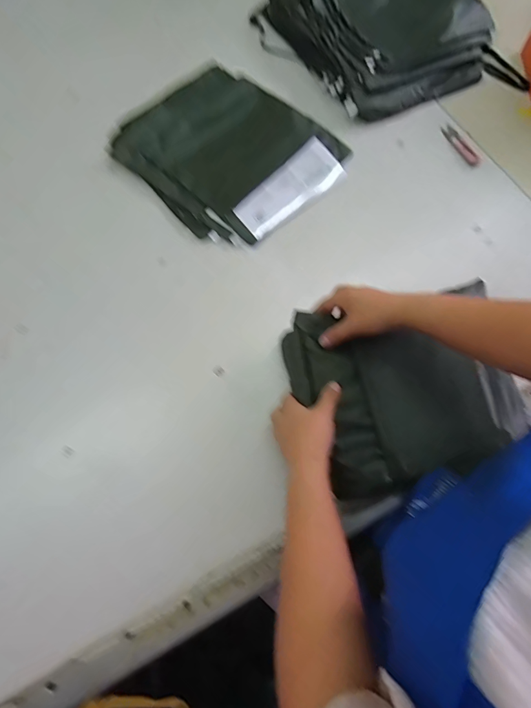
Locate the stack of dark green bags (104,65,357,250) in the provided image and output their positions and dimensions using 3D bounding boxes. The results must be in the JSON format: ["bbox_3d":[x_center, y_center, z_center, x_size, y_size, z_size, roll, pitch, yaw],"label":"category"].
[{"bbox_3d":[-0.072,-0.377,0.682,0.302,0.019,0.371,-42,76,-10],"label":"stack of dark green bags"}]

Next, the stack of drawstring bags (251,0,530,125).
[{"bbox_3d":[0.222,-0.649,0.739,0.383,0.051,0.452,-25,74,-6],"label":"stack of drawstring bags"}]

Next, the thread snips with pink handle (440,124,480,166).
[{"bbox_3d":[0.353,-0.377,0.677,0.026,0.007,0.099,-22,73,-5],"label":"thread snips with pink handle"}]

